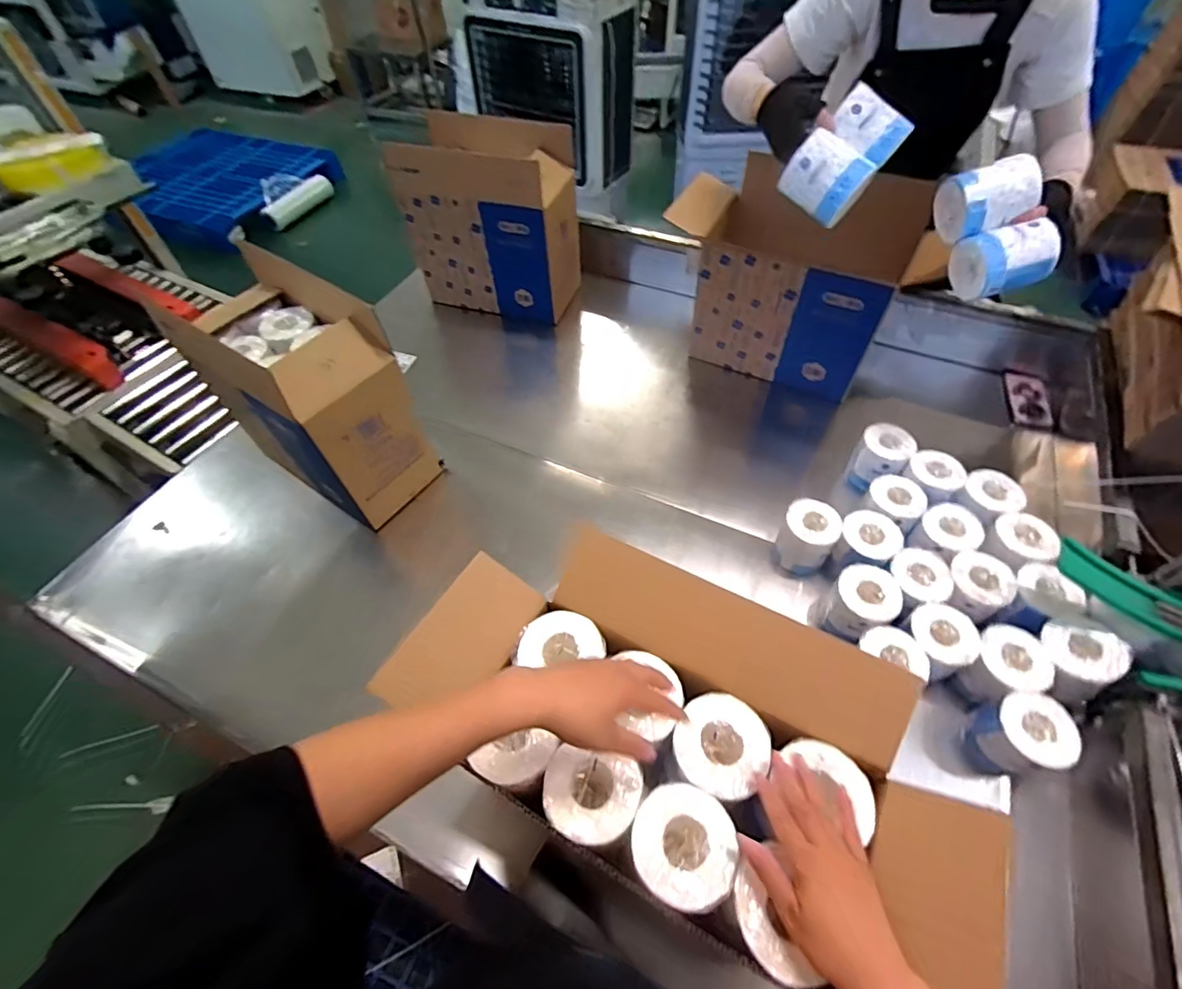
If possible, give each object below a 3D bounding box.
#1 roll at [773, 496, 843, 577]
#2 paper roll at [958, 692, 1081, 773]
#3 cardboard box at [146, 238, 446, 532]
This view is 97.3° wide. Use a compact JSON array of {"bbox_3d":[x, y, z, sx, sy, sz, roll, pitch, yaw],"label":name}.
[{"bbox_3d":[0.402,0.087,0.978,0.096,0.123,0.104,-1,55,2],"label":"roll"},{"bbox_3d":[0.632,0.362,0.778,0.098,0.124,0.094,-1,55,2],"label":"paper roll"},{"bbox_3d":[-0.566,-0.207,1.072,0.431,0.377,0.252,32,62,22],"label":"cardboard box"}]

